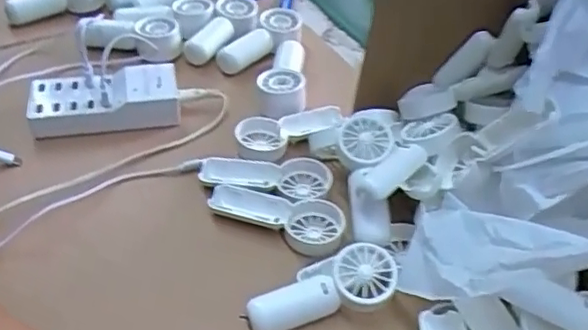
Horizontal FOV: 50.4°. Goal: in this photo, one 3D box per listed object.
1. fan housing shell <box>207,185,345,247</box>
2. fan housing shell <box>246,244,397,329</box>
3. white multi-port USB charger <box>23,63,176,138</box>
[{"bbox_3d":[-0.015,0.041,0.513,0.111,0.016,0.038,13,43,8],"label":"fan housing shell"},{"bbox_3d":[0.021,0.094,0.455,0.111,0.021,0.042,-22,48,-8],"label":"fan housing shell"},{"bbox_3d":[-0.180,-0.065,0.594,0.134,0.031,0.056,-6,44,-12],"label":"white multi-port USB charger"}]

